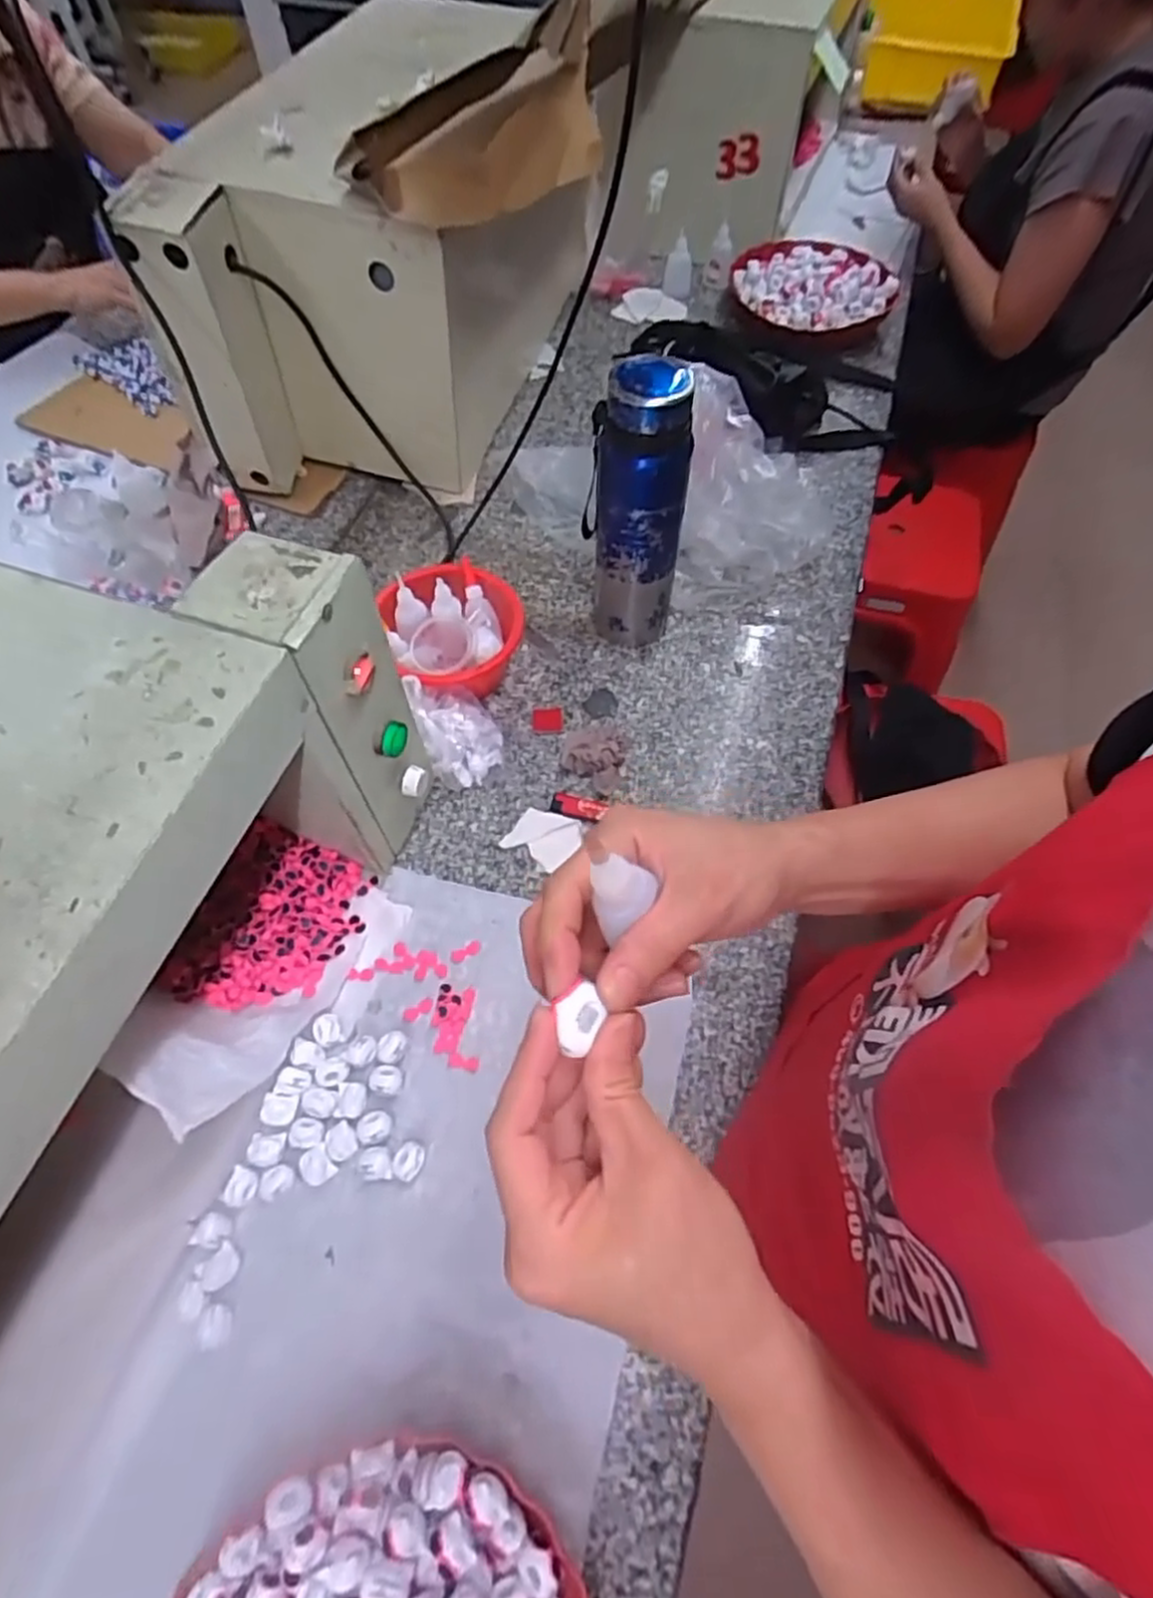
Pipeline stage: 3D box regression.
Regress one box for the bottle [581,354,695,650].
[{"bbox_3d":[0.052,-0.257,0.683,0.084,0.276,0.065,0,61,-2],"label":"bottle"}]

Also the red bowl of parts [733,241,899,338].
[{"bbox_3d":[0.335,-0.725,1.052,0.231,0.061,0.220,0,60,0],"label":"red bowl of parts"}]

